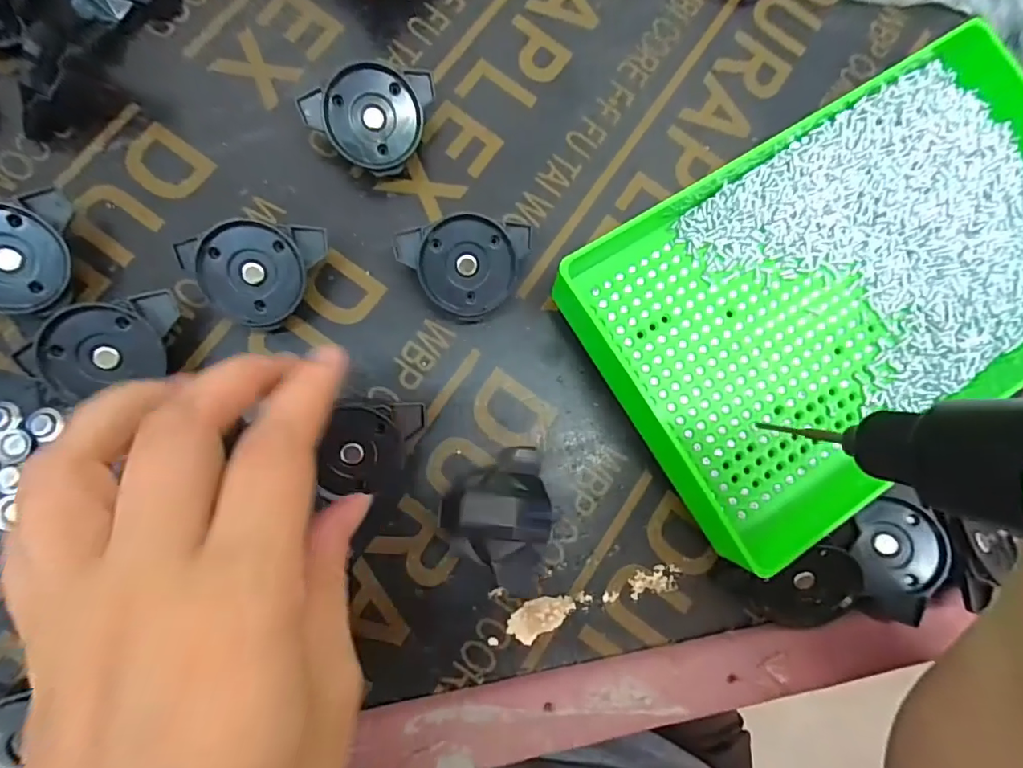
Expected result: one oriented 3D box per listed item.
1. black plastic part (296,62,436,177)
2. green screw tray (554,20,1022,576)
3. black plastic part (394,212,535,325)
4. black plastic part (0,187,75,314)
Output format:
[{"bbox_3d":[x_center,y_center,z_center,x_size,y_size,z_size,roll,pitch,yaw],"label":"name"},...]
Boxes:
[{"bbox_3d":[-0.063,-0.127,0.233,0.047,0.018,0.051,37,92,-20],"label":"black plastic part"},{"bbox_3d":[0.164,-0.046,0.231,0.253,0.036,0.165,-30,85,-6],"label":"green screw tray"},{"bbox_3d":[-0.020,-0.055,0.228,0.047,0.018,0.047,-32,109,-1],"label":"black plastic part"},{"bbox_3d":[-0.208,-0.056,0.209,0.046,0.029,0.052,11,83,-1],"label":"black plastic part"}]

